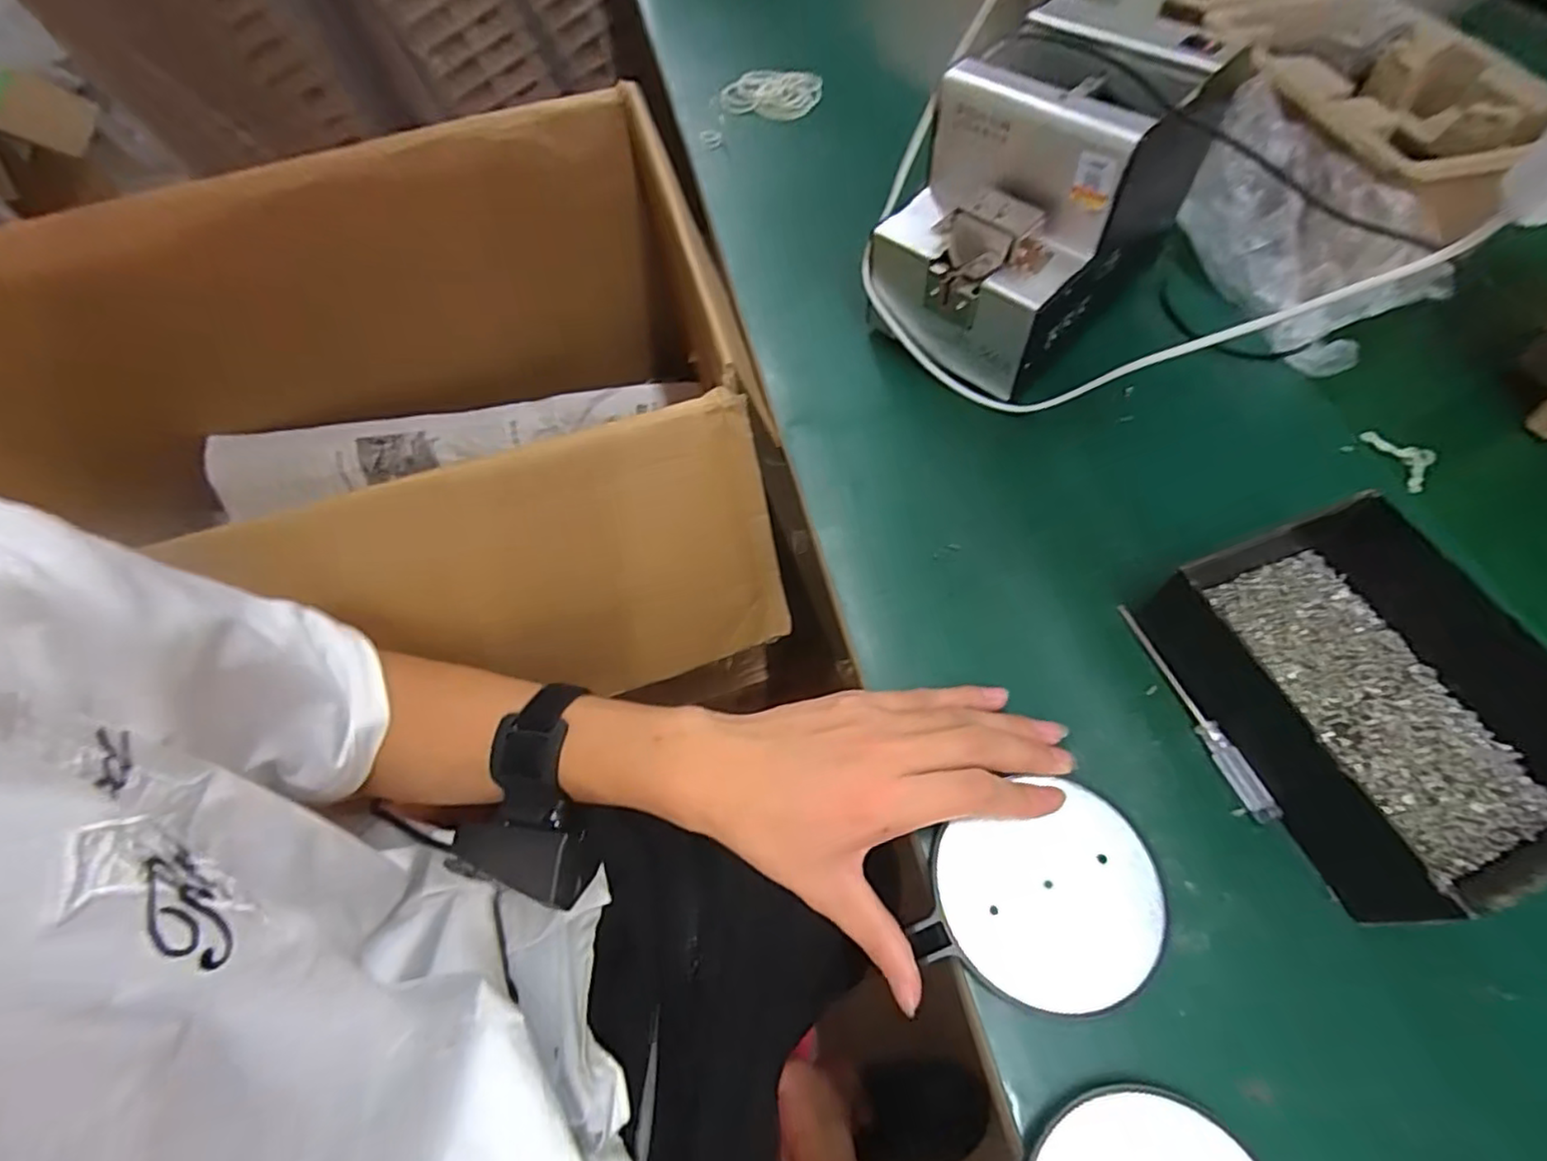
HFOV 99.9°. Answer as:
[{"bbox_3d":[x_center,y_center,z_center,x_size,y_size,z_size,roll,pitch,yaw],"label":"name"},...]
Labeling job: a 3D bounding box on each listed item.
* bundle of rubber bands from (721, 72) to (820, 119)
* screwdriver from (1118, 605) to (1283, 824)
[{"bbox_3d":[-0.002,-0.474,0.632,0.094,0.019,0.053,12,64,10],"label":"bundle of rubber bands"},{"bbox_3d":[0.209,0.062,0.325,0.010,0.008,0.116,-18,62,-5],"label":"screwdriver"}]

